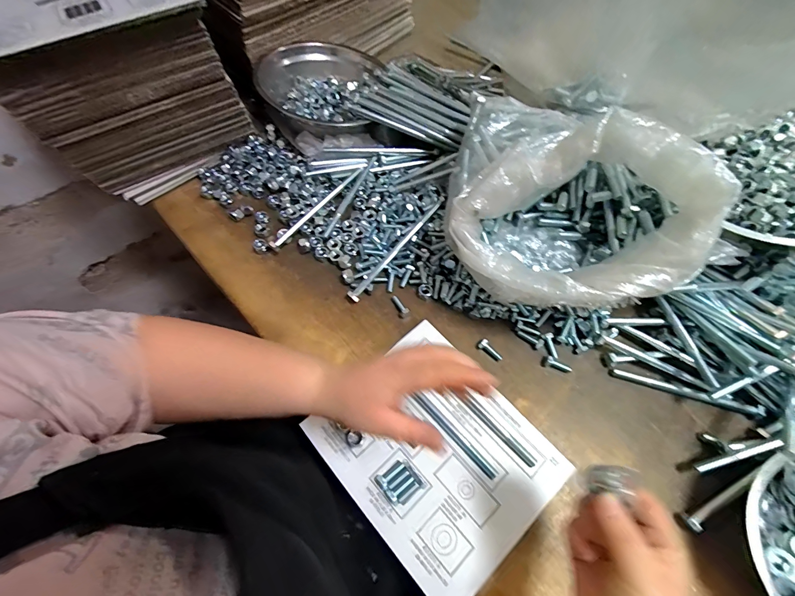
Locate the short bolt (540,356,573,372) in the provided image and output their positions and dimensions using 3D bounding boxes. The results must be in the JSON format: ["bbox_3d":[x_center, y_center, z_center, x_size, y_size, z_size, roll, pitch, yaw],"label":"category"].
[{"bbox_3d":[0.186,0.078,0.412,0.033,0.008,0.012,21,66,9],"label":"short bolt"}]

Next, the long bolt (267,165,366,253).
[{"bbox_3d":[-0.109,-0.130,0.497,0.014,0.019,0.178,40,71,17],"label":"long bolt"}]

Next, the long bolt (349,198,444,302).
[{"bbox_3d":[0.002,-0.065,0.456,0.013,0.015,0.181,40,83,17],"label":"long bolt"}]

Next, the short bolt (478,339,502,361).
[{"bbox_3d":[0.111,0.063,0.420,0.032,0.009,0.010,43,71,2],"label":"short bolt"}]

